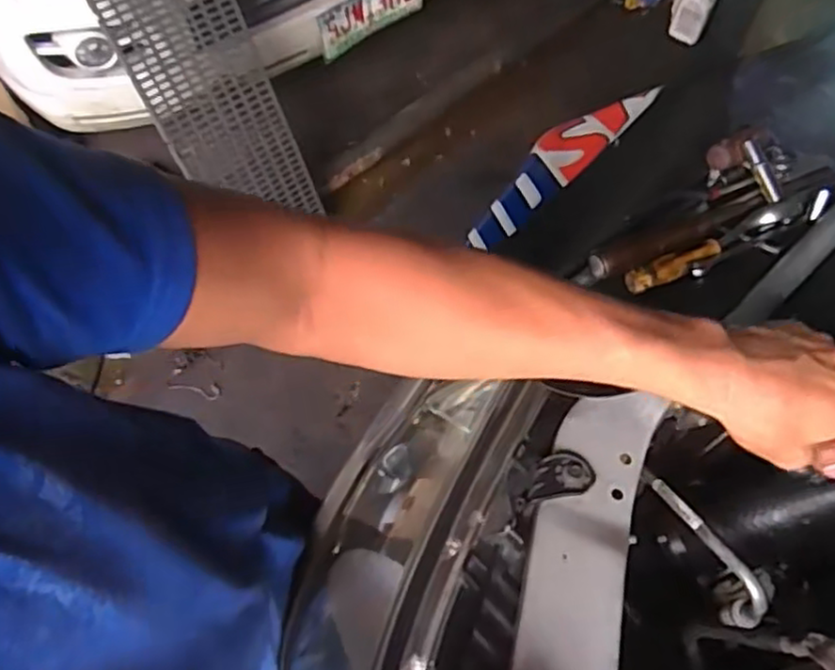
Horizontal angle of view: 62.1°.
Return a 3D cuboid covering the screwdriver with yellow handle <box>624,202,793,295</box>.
[{"bbox_3d":[0.268,-0.079,0.632,0.180,0.021,0.021,-21,60,-14],"label":"screwdriver with yellow handle"}]

